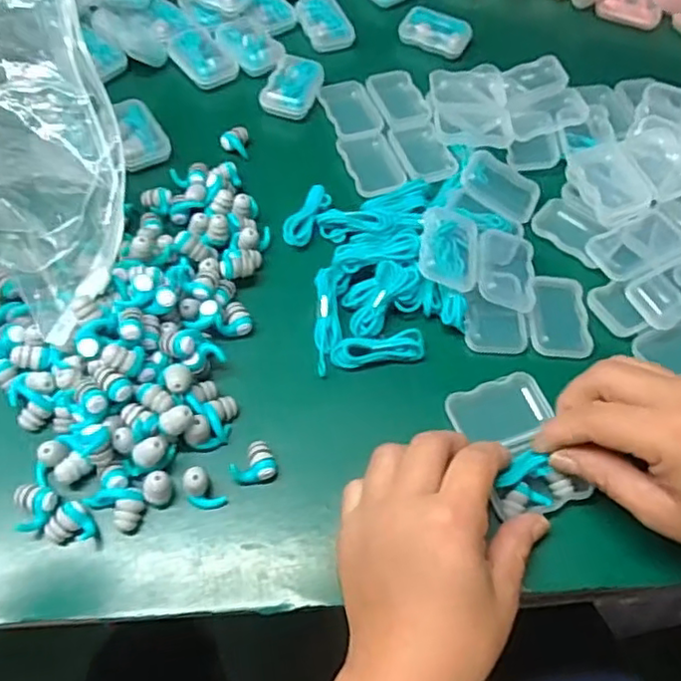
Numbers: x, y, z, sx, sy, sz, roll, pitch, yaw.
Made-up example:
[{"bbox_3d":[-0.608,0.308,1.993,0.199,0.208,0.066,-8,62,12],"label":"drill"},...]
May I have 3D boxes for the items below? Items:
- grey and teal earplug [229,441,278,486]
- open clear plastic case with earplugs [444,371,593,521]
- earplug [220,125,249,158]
[{"bbox_3d":[-0.045,0.065,0.329,0.023,0.012,0.020,-23,65,-16],"label":"grey and teal earplug"},{"bbox_3d":[0.095,0.054,0.341,0.054,0.020,0.074,-16,63,-13],"label":"open clear plastic case with earplugs"},{"bbox_3d":[-0.074,-0.139,0.443,0.019,0.010,0.024,-1,60,-5],"label":"earplug"}]

